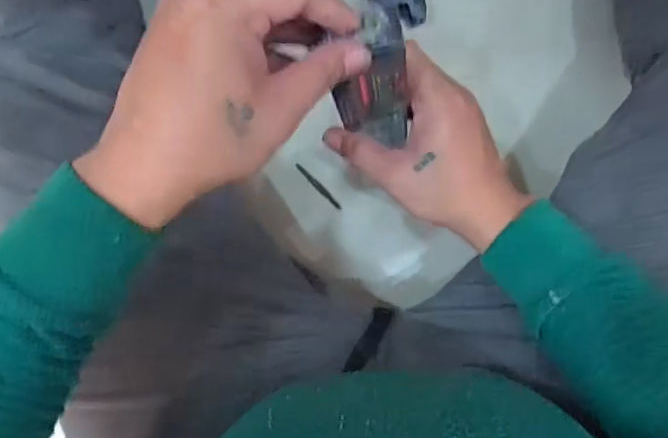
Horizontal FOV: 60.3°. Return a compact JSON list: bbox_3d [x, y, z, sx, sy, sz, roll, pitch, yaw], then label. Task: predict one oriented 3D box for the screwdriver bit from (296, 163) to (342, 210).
[{"bbox_3d":[-0.016,-0.032,0.571,0.007,0.004,0.062,-45,88,-1],"label":"screwdriver bit"}]

